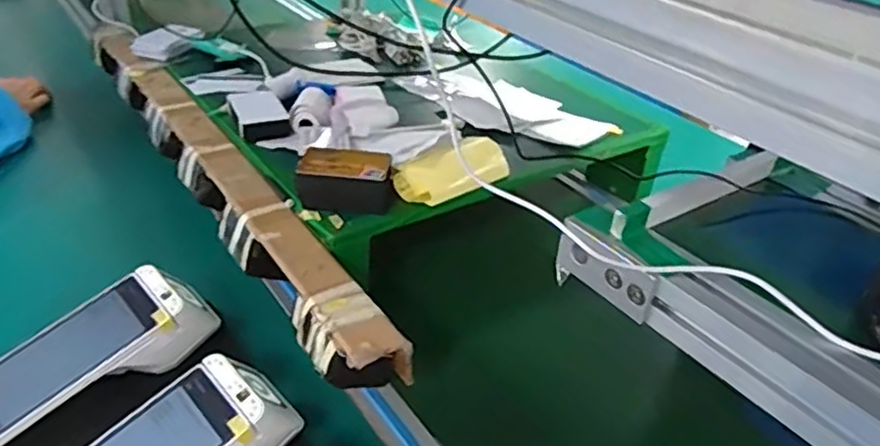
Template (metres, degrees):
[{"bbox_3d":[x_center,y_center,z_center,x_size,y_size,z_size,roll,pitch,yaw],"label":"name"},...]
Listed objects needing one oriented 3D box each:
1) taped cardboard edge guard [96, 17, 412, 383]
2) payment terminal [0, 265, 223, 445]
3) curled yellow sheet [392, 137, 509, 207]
[{"bbox_3d":[-0.281,-0.075,0.759,0.071,0.061,0.806,-20,41,-31],"label":"taped cardboard edge guard"},{"bbox_3d":[-0.309,0.107,0.572,0.207,0.056,0.082,-24,43,-35],"label":"payment terminal"},{"bbox_3d":[0.018,-0.054,0.700,0.060,0.034,0.127,31,43,34],"label":"curled yellow sheet"}]

